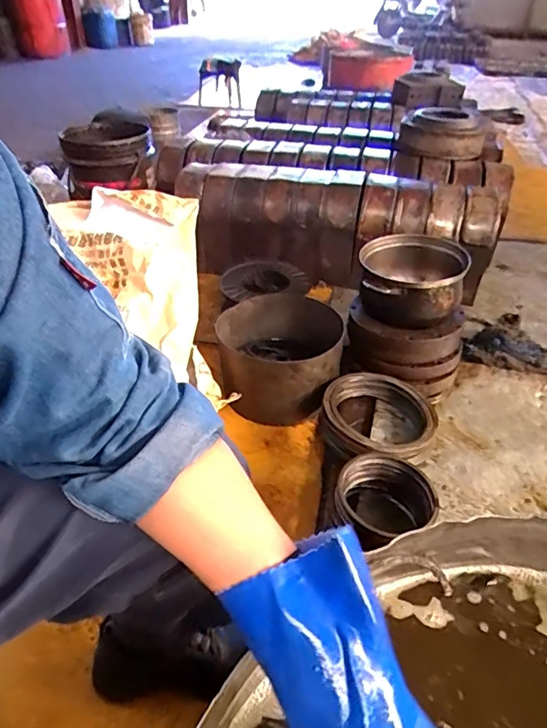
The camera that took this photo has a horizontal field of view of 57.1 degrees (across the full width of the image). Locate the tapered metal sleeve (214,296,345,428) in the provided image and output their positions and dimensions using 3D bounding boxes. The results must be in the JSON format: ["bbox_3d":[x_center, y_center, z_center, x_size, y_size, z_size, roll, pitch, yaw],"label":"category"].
[{"bbox_3d":[0.005,-0.029,1.100,0.268,0.148,0.274,7,38,6],"label":"tapered metal sleeve"}]

